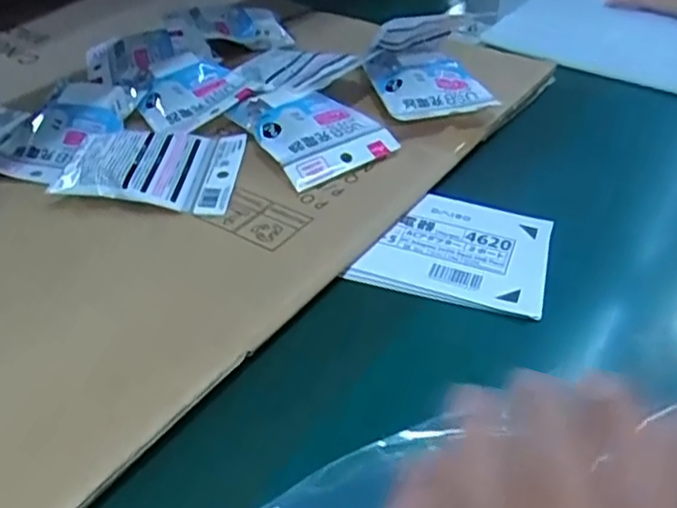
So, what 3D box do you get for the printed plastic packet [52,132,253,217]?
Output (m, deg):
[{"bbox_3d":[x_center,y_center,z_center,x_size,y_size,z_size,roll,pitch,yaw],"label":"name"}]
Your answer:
[{"bbox_3d":[-0.146,-0.072,0.528,0.129,0.026,0.096,2,38,2],"label":"printed plastic packet"}]

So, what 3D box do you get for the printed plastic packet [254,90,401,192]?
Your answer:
[{"bbox_3d":[-0.017,-0.099,0.558,0.093,0.025,0.096,-23,44,-26],"label":"printed plastic packet"}]

